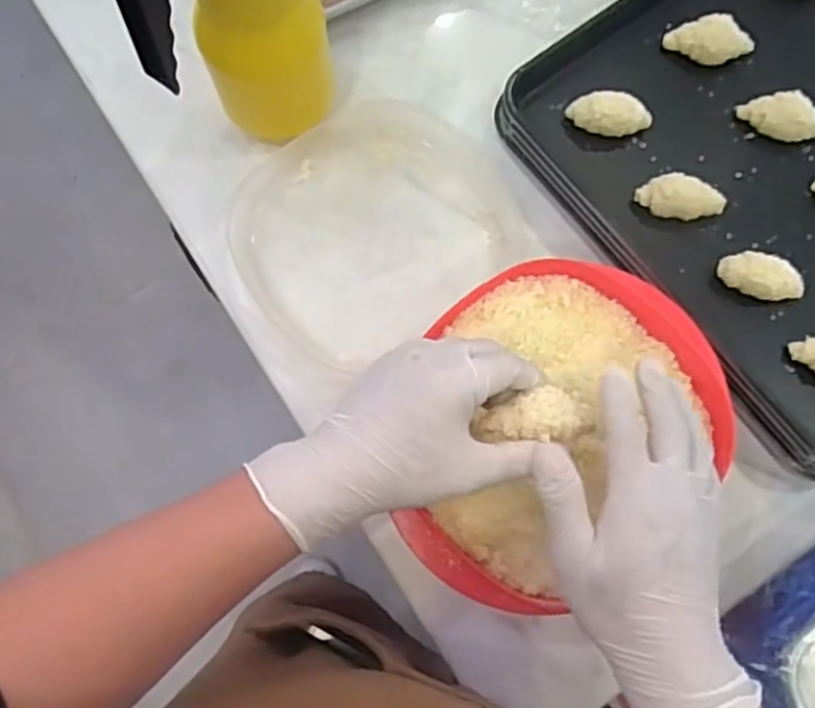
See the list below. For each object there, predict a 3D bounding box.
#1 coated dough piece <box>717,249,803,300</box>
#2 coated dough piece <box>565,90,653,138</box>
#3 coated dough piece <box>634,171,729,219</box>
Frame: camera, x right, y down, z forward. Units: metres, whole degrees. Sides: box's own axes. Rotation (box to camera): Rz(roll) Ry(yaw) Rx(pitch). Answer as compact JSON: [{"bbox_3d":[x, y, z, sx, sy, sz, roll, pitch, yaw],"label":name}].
[{"bbox_3d":[0.269,-0.059,0.553,0.061,0.021,0.031,17,76,4],"label":"coated dough piece"},{"bbox_3d":[0.163,-0.193,0.592,0.064,0.028,0.029,9,76,2],"label":"coated dough piece"},{"bbox_3d":[0.213,-0.121,0.571,0.065,0.027,0.031,6,76,1],"label":"coated dough piece"}]

